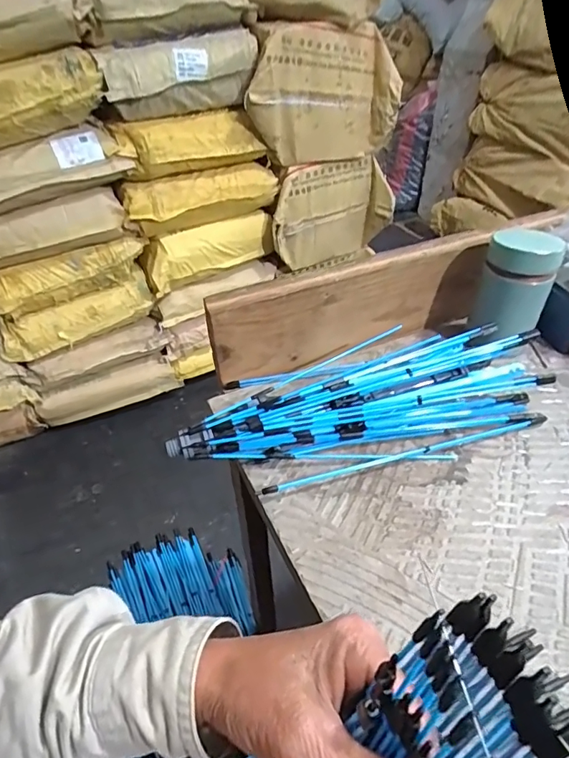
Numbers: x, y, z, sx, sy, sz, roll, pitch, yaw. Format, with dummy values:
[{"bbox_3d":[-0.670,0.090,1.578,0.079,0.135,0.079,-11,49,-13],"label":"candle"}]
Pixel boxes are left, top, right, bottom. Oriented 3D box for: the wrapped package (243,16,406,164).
[{"bbox_3d":[0.100,-0.763,1.294,0.426,0.312,0.130,-11,42,-11],"label":"wrapped package"}]

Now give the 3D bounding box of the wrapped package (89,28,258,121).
[{"bbox_3d":[-0.242,-0.713,1.123,0.368,0.143,0.102,-17,43,-17],"label":"wrapped package"}]

